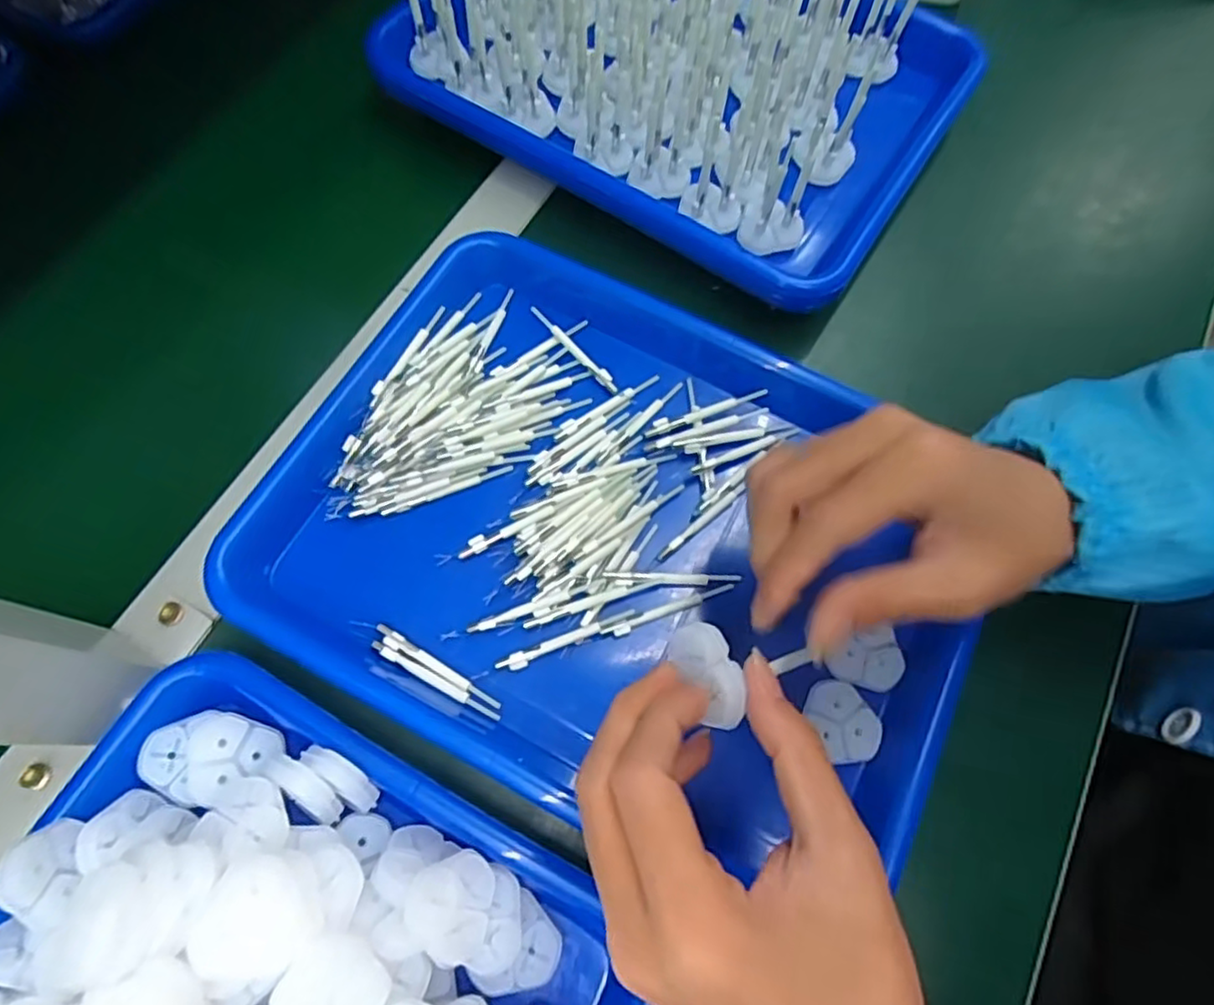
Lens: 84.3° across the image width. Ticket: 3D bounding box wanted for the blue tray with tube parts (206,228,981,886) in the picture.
[{"bbox_3d":[0.002,0.010,0.334,0.350,0.038,0.245,25,70,7],"label":"blue tray with tube parts"}]

